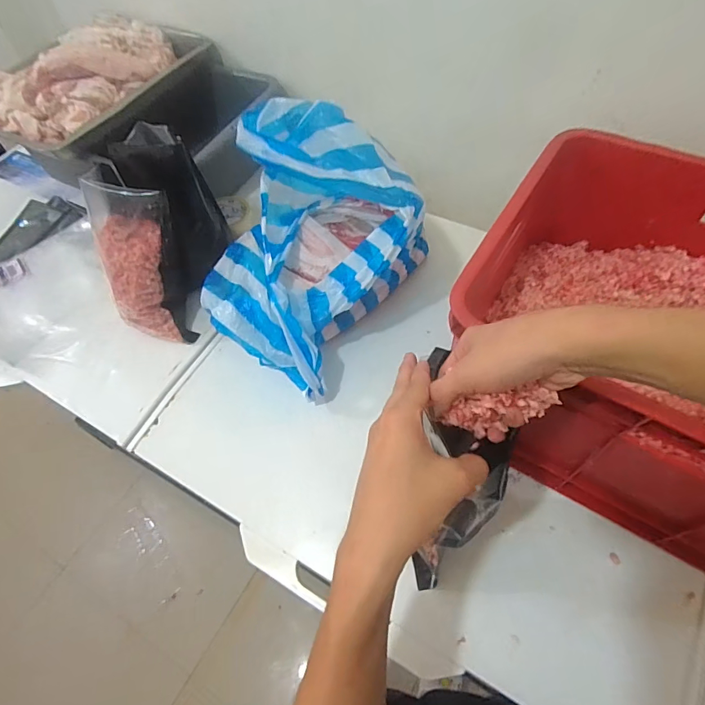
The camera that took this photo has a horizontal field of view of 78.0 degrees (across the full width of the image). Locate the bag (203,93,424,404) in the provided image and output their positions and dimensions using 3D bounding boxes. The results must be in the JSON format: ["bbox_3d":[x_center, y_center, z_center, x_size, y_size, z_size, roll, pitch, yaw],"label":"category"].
[{"bbox_3d":[-0.049,-0.165,0.620,0.253,0.271,0.350,32,64,21],"label":"bag"}]

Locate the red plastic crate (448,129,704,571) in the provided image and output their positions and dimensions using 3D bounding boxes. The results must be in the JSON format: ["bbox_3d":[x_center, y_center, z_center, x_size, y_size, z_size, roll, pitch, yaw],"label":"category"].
[{"bbox_3d":[0.396,0.019,0.515,0.510,0.280,0.352,28,63,20],"label":"red plastic crate"}]

